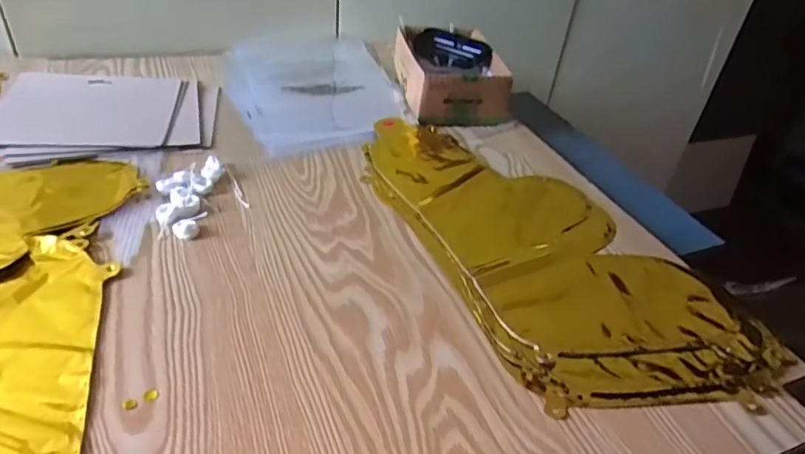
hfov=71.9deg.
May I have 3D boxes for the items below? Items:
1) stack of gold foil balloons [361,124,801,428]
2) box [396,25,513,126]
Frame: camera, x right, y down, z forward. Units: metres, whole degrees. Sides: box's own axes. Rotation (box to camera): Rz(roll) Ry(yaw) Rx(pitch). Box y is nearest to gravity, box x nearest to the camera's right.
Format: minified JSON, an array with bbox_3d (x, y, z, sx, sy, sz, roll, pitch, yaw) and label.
[{"bbox_3d":[0.127,0.000,0.559,0.227,0.010,0.449,-14,42,-23],"label":"stack of gold foil balloons"},{"bbox_3d":[0.065,-0.215,0.780,0.131,0.066,0.187,-4,39,-13],"label":"box"}]

